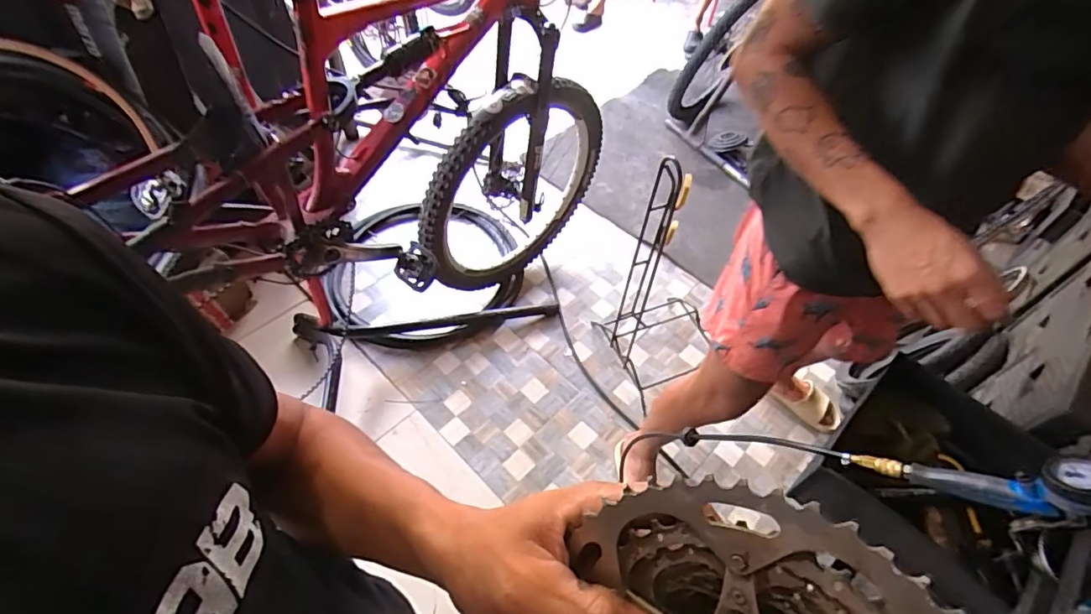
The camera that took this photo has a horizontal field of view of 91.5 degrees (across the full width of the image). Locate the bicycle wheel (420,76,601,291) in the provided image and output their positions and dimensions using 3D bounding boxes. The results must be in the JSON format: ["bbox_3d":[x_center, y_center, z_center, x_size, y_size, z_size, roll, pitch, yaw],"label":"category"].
[{"bbox_3d":[-0.069,-0.332,1.577,0.686,0.664,0.103,-34,62,-26],"label":"bicycle wheel"}]

